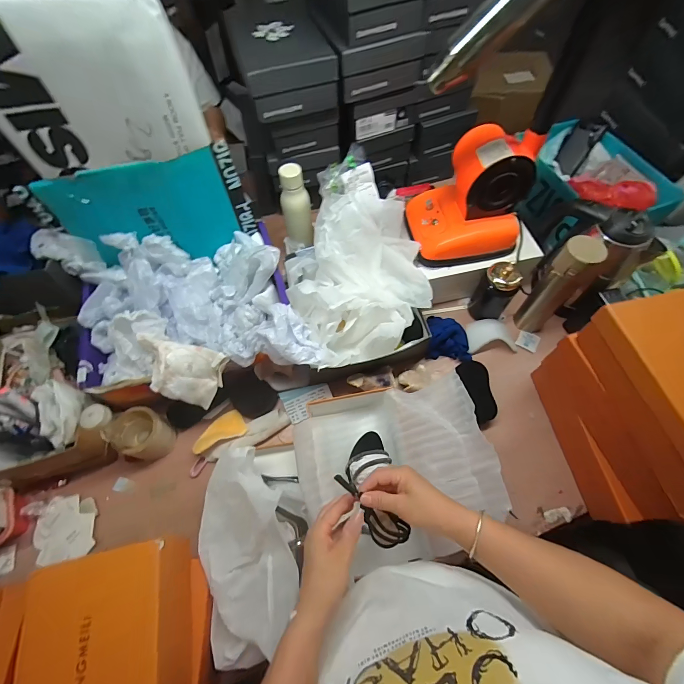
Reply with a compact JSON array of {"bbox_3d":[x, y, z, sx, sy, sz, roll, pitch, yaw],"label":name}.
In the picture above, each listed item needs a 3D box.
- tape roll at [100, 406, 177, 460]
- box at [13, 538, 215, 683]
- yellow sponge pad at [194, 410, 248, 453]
[{"bbox_3d":[-0.393,0.178,0.650,0.097,0.096,0.086,22,67,13],"label":"tape roll"},{"bbox_3d":[-0.284,0.425,0.423,0.179,0.117,0.272,-10,64,-2],"label":"box"},{"bbox_3d":[-0.251,0.181,0.676,0.100,0.034,0.060,-24,65,-9],"label":"yellow sponge pad"}]

